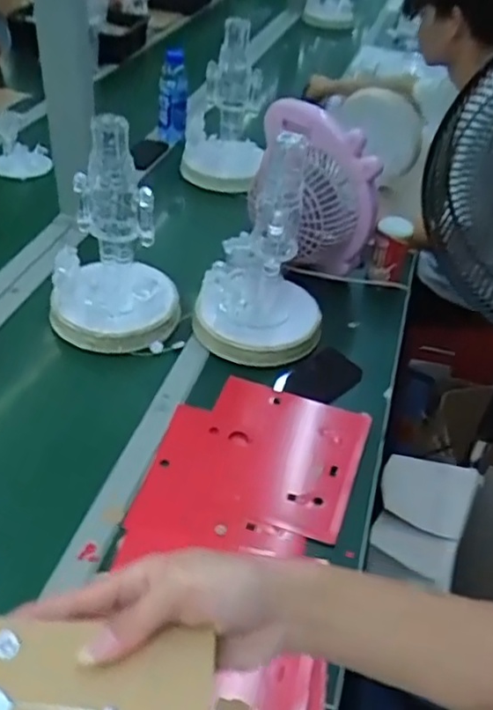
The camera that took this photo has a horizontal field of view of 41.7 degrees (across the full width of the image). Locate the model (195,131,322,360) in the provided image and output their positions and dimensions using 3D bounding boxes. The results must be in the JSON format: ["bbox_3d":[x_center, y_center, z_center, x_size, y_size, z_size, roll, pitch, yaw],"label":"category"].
[{"bbox_3d":[0.029,-0.162,1.019,0.205,0.309,0.204,4,42,-2],"label":"model"}]

